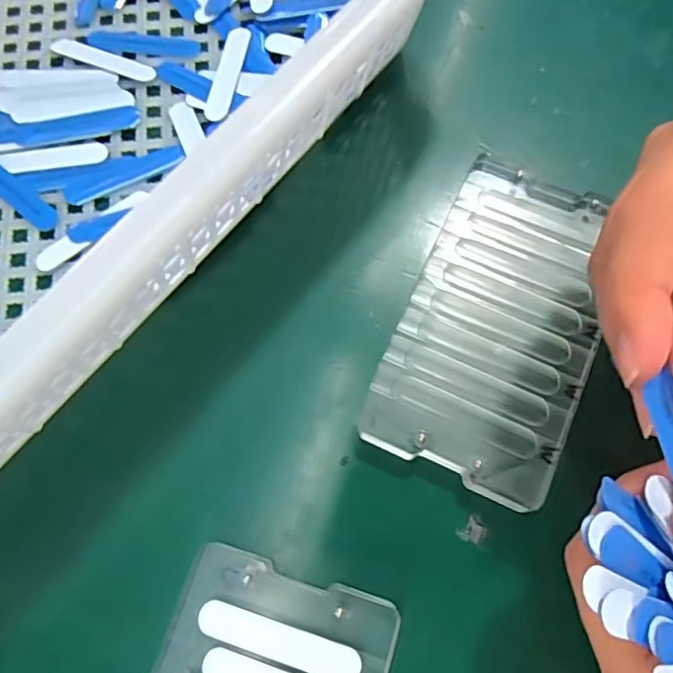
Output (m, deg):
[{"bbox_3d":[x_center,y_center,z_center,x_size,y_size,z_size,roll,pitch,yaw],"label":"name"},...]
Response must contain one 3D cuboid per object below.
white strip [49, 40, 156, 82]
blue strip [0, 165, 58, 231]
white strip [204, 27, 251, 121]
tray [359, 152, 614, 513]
[{"bbox_3d":[-0.104,-0.123,0.258,0.051,0.004,0.010,23,72,8],"label":"white strip"},{"bbox_3d":[-0.133,-0.060,0.237,0.050,0.004,0.010,38,75,12],"label":"blue strip"},{"bbox_3d":[-0.047,-0.114,0.252,0.011,0.004,0.050,10,71,4],"label":"white strip"},{"bbox_3d":[0.061,-0.007,0.216,0.065,0.014,0.123,23,72,8],"label":"tray"}]

